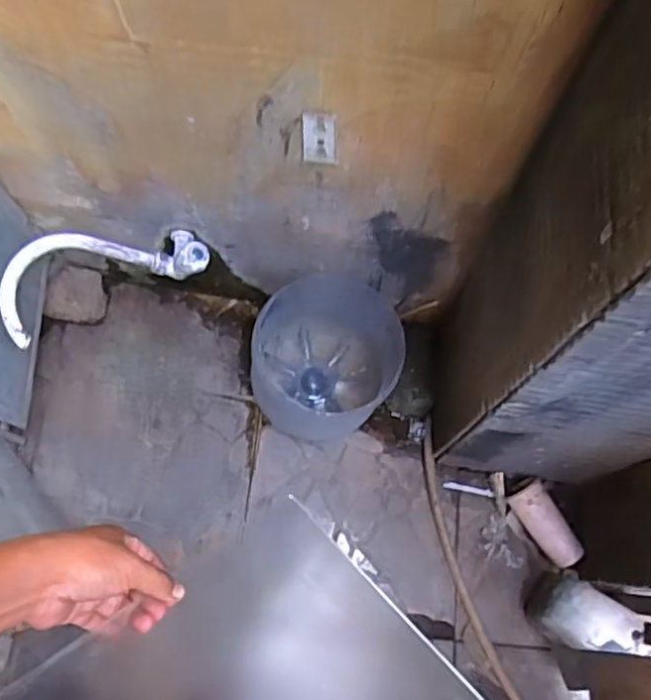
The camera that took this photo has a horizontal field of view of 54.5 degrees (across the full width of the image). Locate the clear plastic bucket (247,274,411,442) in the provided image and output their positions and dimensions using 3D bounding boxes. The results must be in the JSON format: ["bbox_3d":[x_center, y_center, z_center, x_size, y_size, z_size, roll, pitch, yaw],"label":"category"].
[{"bbox_3d":[0.001,0.011,1.154,0.249,0.242,0.253,0,71,-1],"label":"clear plastic bucket"}]

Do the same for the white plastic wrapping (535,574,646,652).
[{"bbox_3d":[0.459,0.478,1.127,0.165,0.098,0.114,24,73,7],"label":"white plastic wrapping"}]

